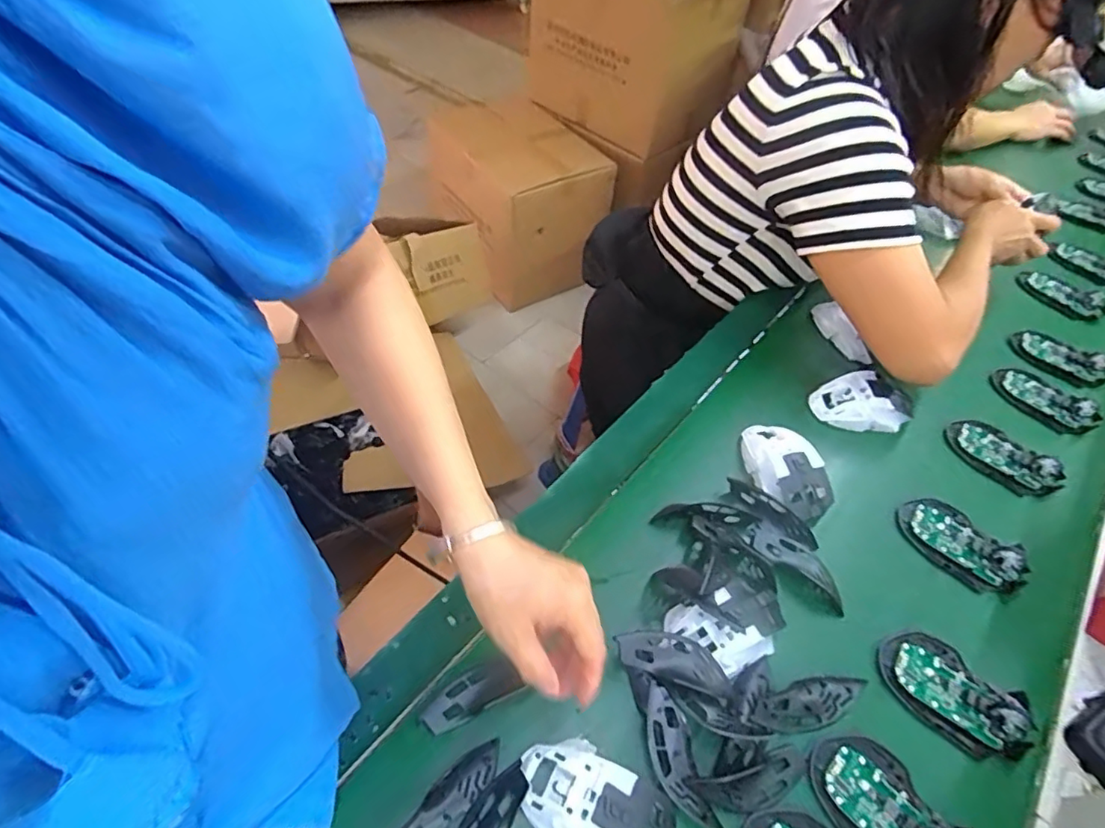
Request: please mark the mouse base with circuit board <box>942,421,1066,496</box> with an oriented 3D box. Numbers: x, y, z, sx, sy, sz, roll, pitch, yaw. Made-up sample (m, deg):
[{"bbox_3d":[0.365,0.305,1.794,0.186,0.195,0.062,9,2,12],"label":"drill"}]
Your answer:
[{"bbox_3d":[0.498,0.045,0.640,0.056,0.017,0.111,-29,58,-27],"label":"mouse base with circuit board"}]

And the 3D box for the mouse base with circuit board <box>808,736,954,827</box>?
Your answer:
[{"bbox_3d":[0.247,0.292,0.422,0.072,0.020,0.113,-26,56,-25],"label":"mouse base with circuit board"}]

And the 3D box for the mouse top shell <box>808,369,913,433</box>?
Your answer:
[{"bbox_3d":[0.358,-0.015,0.668,0.107,0.034,0.067,-5,50,-9],"label":"mouse top shell"}]

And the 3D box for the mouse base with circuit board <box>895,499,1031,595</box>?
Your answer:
[{"bbox_3d":[0.400,0.127,0.568,0.062,0.027,0.111,-25,56,-24],"label":"mouse base with circuit board"}]

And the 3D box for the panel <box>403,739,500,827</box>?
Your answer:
[{"bbox_3d":[-0.074,0.276,0.407,0.029,0.010,0.098,45,58,4],"label":"panel"}]

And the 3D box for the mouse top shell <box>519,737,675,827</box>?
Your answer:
[{"bbox_3d":[0.029,0.279,0.408,0.115,0.044,0.069,28,54,19],"label":"mouse top shell"}]

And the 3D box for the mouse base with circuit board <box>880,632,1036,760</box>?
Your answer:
[{"bbox_3d":[0.332,0.231,0.478,0.069,0.020,0.113,-34,60,-30],"label":"mouse base with circuit board"}]

